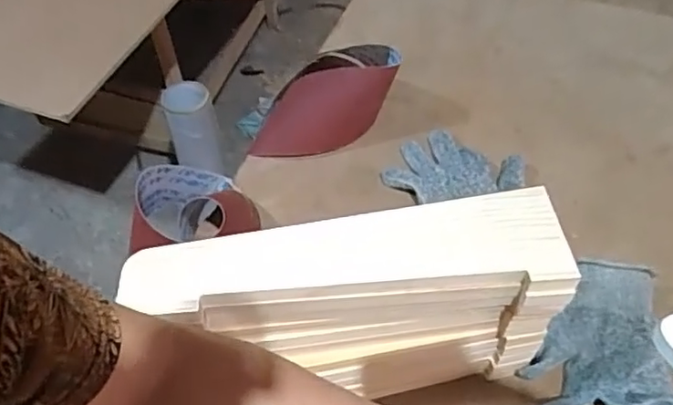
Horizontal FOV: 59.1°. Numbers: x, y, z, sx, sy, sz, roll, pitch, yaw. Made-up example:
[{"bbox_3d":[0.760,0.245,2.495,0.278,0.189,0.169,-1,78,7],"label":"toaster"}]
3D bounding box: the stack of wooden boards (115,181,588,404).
[{"bbox_3d":[0.013,0.090,0.463,0.298,0.175,0.082,-6,50,-3],"label":"stack of wooden boards"}]

